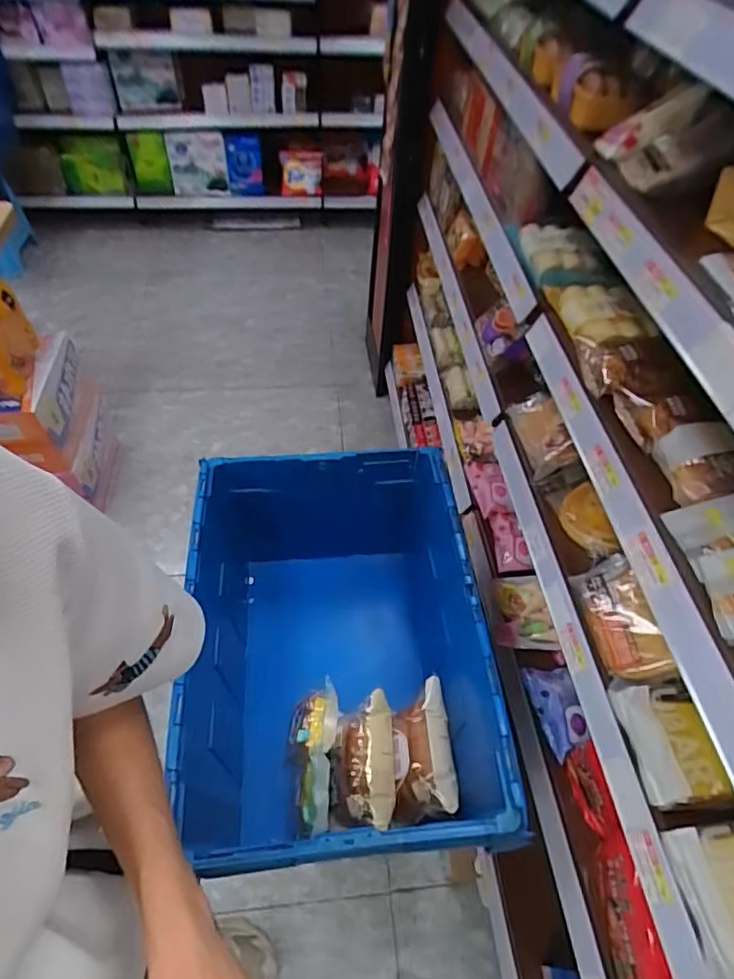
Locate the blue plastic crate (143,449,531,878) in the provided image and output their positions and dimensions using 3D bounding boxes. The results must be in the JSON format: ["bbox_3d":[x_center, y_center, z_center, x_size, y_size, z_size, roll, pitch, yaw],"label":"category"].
[{"bbox_3d":[-0.049,0.267,0.898,0.409,0.352,0.580,-4,52,-5],"label":"blue plastic crate"}]

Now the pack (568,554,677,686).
[{"bbox_3d":[0.318,0.161,0.704,0.060,0.059,0.165,-3,52,-4],"label":"pack"}]

